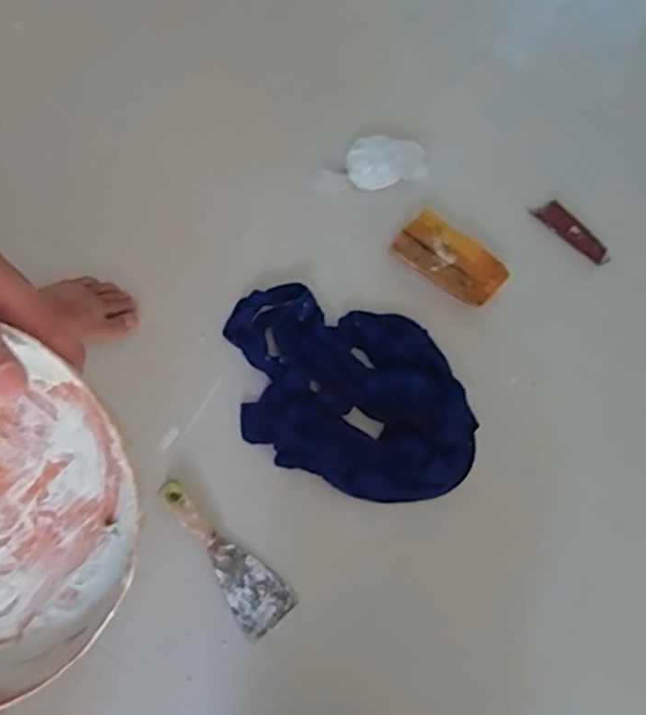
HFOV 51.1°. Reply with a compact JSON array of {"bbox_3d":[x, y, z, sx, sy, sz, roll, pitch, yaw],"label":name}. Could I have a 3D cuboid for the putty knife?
[{"bbox_3d":[-0.123,0.233,0.801,0.067,0.022,0.205,-41,71,-18],"label":"putty knife"}]

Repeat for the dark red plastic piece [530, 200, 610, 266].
[{"bbox_3d":[0.381,-0.194,1.039,0.015,0.045,0.140,-37,70,-17],"label":"dark red plastic piece"}]

